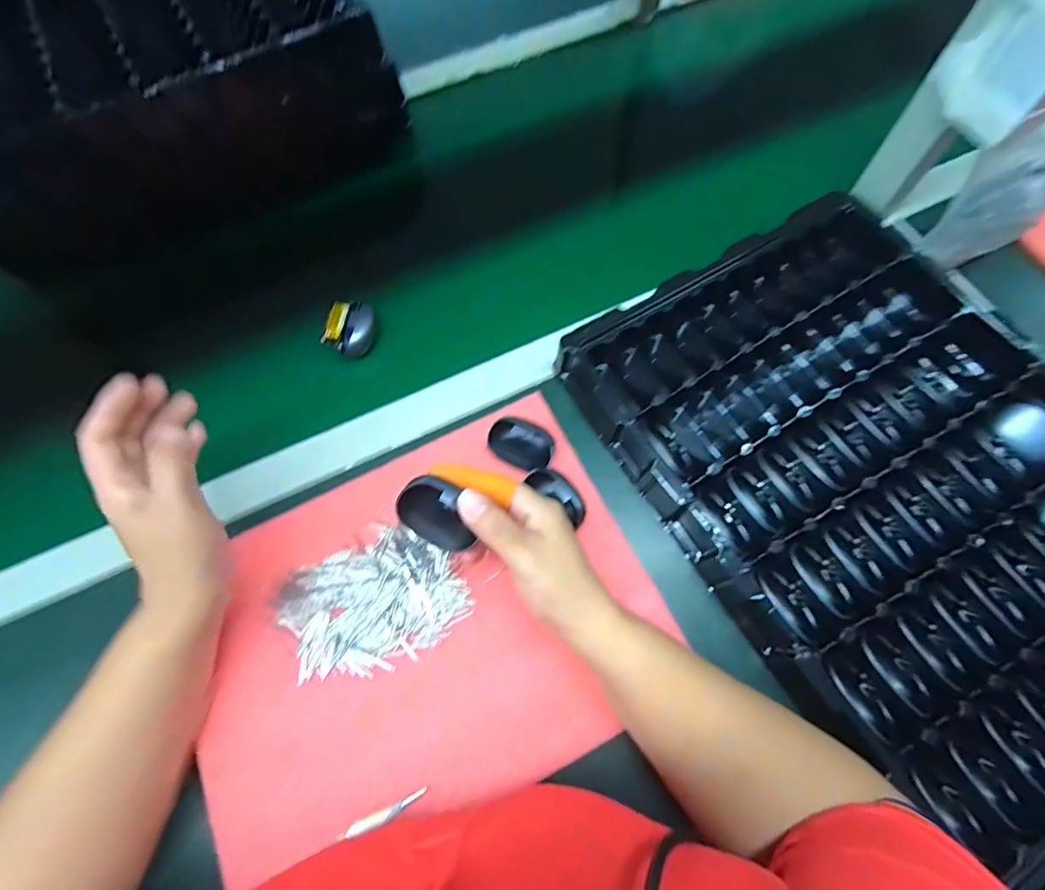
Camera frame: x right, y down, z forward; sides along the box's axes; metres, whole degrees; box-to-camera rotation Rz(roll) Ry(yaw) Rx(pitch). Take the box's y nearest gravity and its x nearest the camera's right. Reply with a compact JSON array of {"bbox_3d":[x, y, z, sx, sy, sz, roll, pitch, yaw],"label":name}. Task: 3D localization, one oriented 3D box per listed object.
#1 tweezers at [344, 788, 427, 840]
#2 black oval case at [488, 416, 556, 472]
[{"bbox_3d":[-0.088,0.241,0.329,0.053,0.005,0.009,-16,58,-26],"label":"tweezers"},{"bbox_3d":[-0.002,-0.002,0.416,0.054,0.030,0.030,21,69,12],"label":"black oval case"}]

